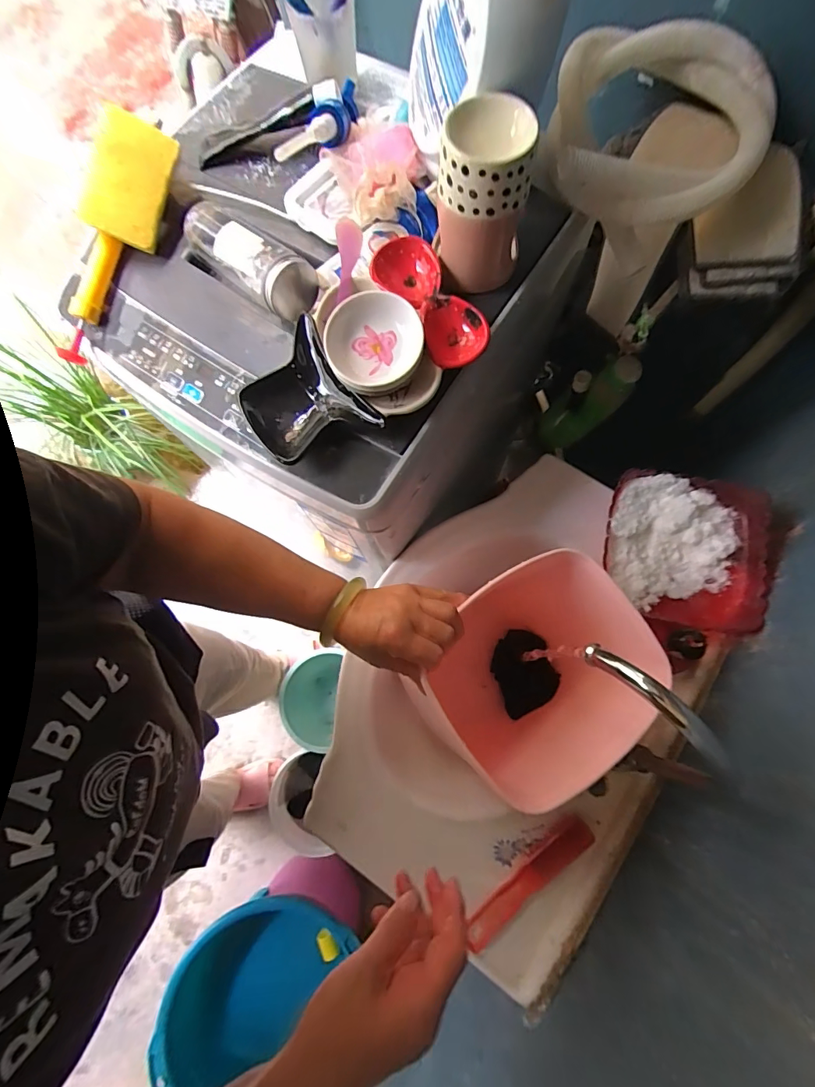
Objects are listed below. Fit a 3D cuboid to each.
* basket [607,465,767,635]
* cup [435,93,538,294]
[{"bbox_3d":[0.366,0.013,0.600,0.197,0.060,0.195,7,75,3],"label":"basket"},{"bbox_3d":[0.068,-0.308,0.416,0.076,0.142,0.074,0,75,1],"label":"cup"}]

